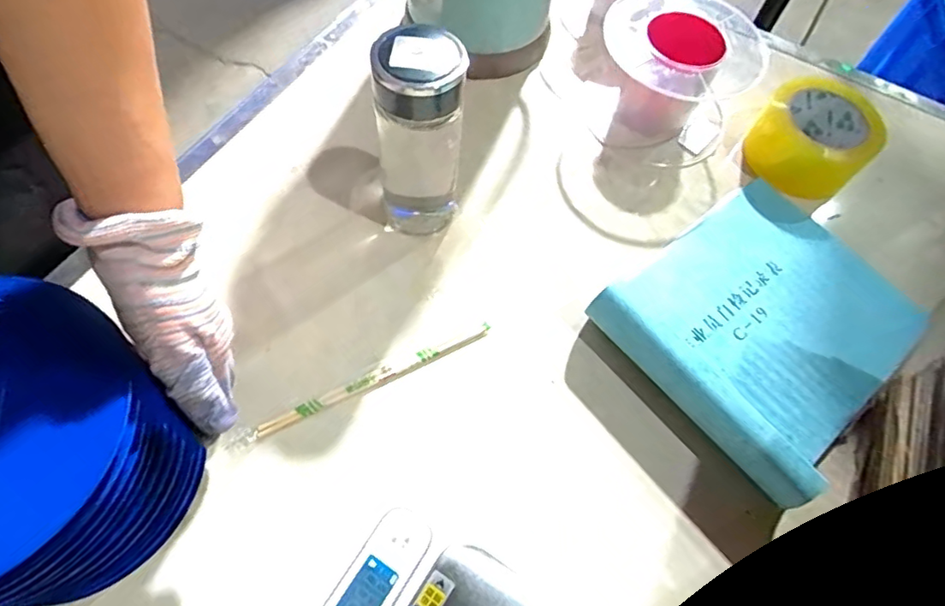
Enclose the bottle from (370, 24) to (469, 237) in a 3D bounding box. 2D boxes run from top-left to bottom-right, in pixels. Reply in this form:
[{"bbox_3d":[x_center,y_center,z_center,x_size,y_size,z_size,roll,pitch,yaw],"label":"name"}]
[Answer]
[{"bbox_3d":[-0.042,-0.128,0.441,0.068,0.176,0.061,6,63,-1],"label":"bottle"}]

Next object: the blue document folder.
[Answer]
[{"bbox_3d":[0.256,0.003,0.463,0.258,0.050,0.202,-37,71,-20],"label":"blue document folder"}]

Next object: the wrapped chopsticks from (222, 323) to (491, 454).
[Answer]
[{"bbox_3d":[-0.084,0.063,0.431,0.217,0.005,0.013,-23,66,-14],"label":"wrapped chopsticks"}]

